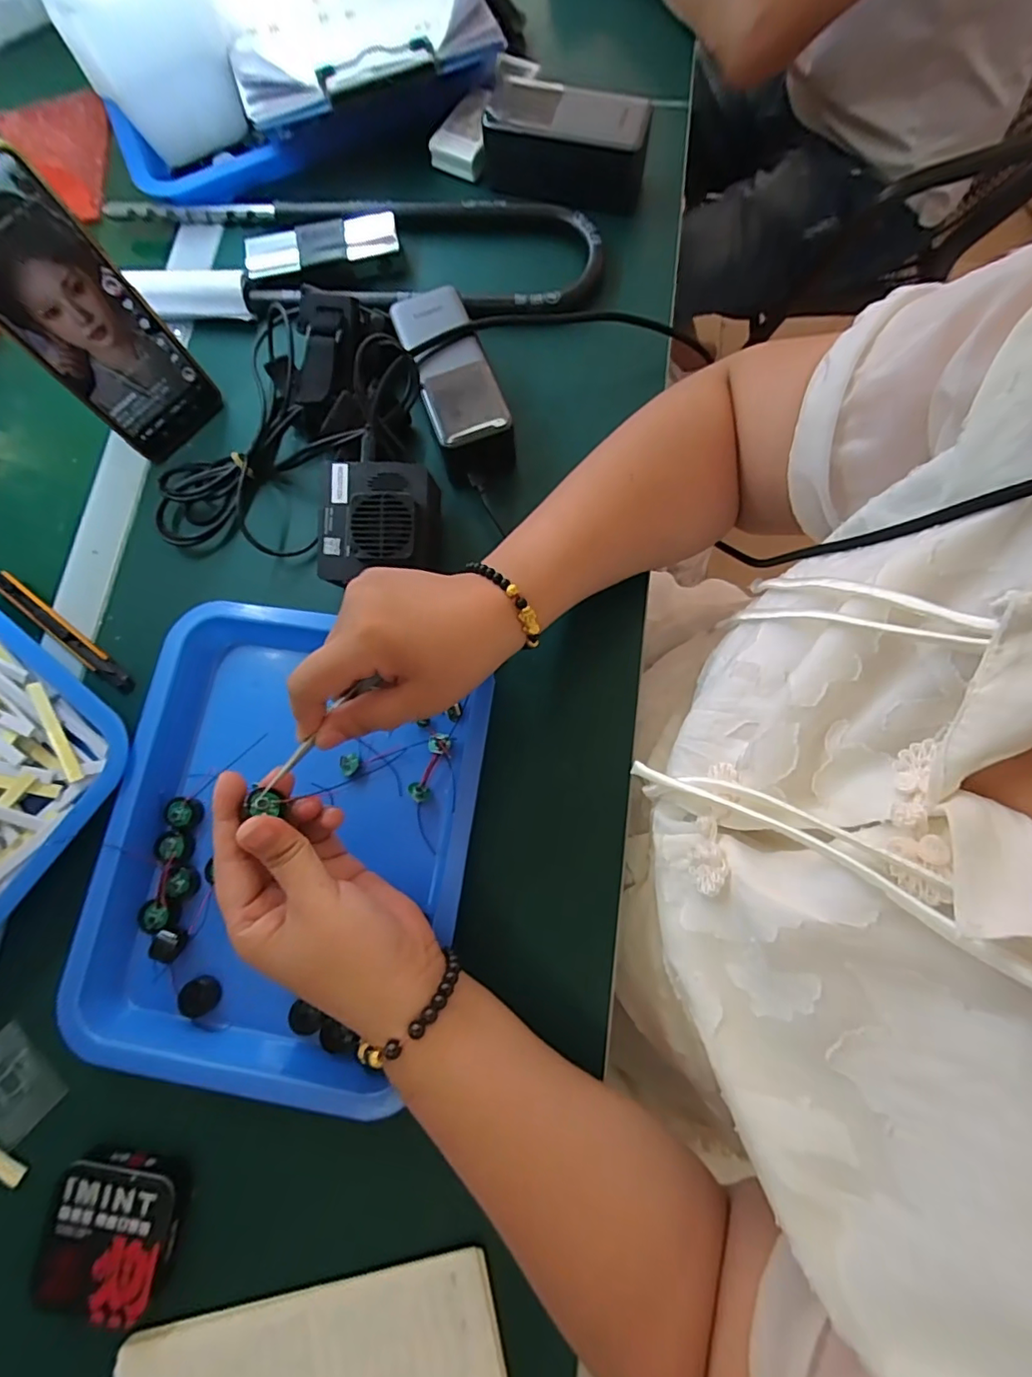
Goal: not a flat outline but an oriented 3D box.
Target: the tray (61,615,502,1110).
[{"bbox_3d":[-0.144,0.094,0.351,0.222,0.033,0.278,10,77,2],"label":"tray"}]

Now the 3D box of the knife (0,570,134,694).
[{"bbox_3d":[-0.335,-0.043,0.404,0.143,0.006,0.015,36,79,8],"label":"knife"}]

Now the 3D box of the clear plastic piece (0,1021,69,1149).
[{"bbox_3d":[-0.313,0.246,0.335,0.056,0.004,0.050,42,80,9],"label":"clear plastic piece"}]

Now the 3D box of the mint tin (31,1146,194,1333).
[{"bbox_3d":[-0.226,0.305,0.305,0.071,0.019,0.066,8,77,2],"label":"mint tin"}]

